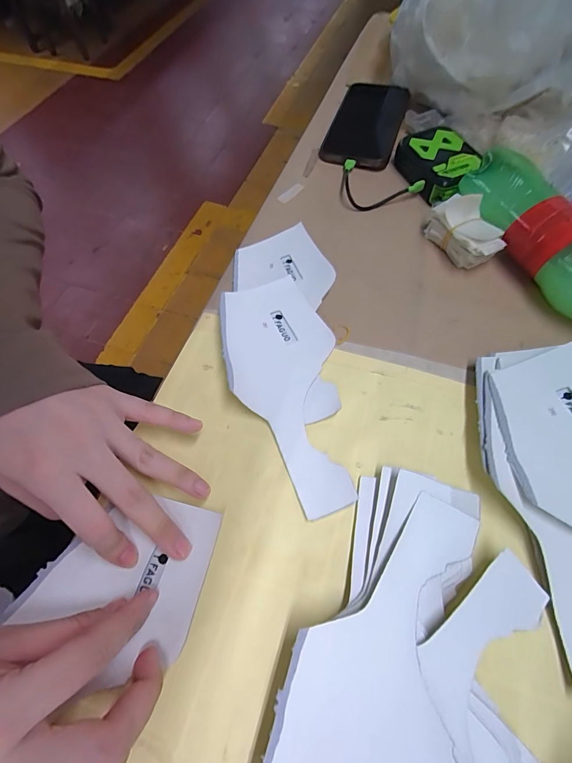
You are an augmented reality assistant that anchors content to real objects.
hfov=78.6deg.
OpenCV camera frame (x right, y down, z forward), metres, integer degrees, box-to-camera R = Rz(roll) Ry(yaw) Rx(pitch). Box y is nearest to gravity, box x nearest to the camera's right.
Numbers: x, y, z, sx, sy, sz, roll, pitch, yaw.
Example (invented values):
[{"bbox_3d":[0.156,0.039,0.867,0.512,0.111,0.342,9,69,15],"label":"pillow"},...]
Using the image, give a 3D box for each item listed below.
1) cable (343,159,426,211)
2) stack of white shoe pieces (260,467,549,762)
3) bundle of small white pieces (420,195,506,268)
[{"bbox_3d":[0.103,-0.214,0.375,0.080,0.022,0.072,3,62,3],"label":"cable"},{"bbox_3d":[0.063,0.156,0.172,0.121,0.031,0.213,17,64,10],"label":"stack of white shoe pieces"},{"bbox_3d":[0.162,-0.136,0.316,0.034,0.050,0.065,-23,64,-11],"label":"bundle of small white pieces"}]

